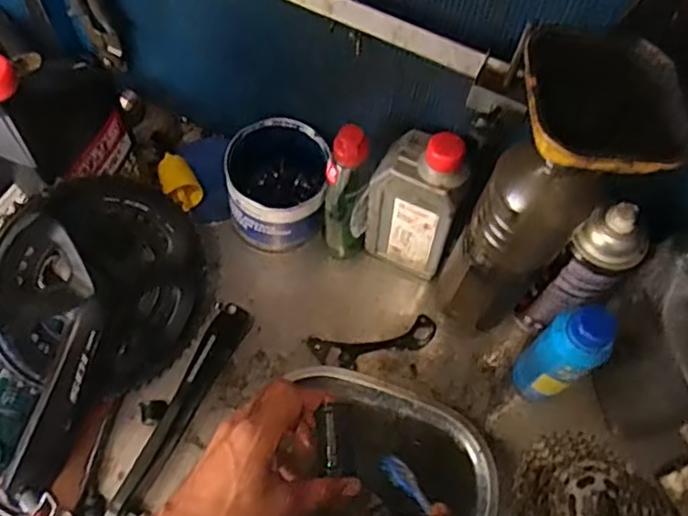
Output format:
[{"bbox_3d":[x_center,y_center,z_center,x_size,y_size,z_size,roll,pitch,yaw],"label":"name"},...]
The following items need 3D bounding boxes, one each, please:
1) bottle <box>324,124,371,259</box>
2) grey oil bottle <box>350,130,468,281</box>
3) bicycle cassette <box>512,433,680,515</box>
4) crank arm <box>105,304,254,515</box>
[{"bbox_3d":[0.001,-0.057,0.597,0.043,0.170,0.042,6,61,1],"label":"bottle"},{"bbox_3d":[0.062,-0.047,0.581,0.084,0.190,0.051,20,62,8],"label":"grey oil bottle"},{"bbox_3d":[0.216,0.212,0.541,0.124,0.031,0.118,1,61,-2],"label":"bicycle cassette"},{"bbox_3d":[-0.142,0.134,0.555,0.022,0.044,0.206,22,63,9],"label":"crank arm"}]

